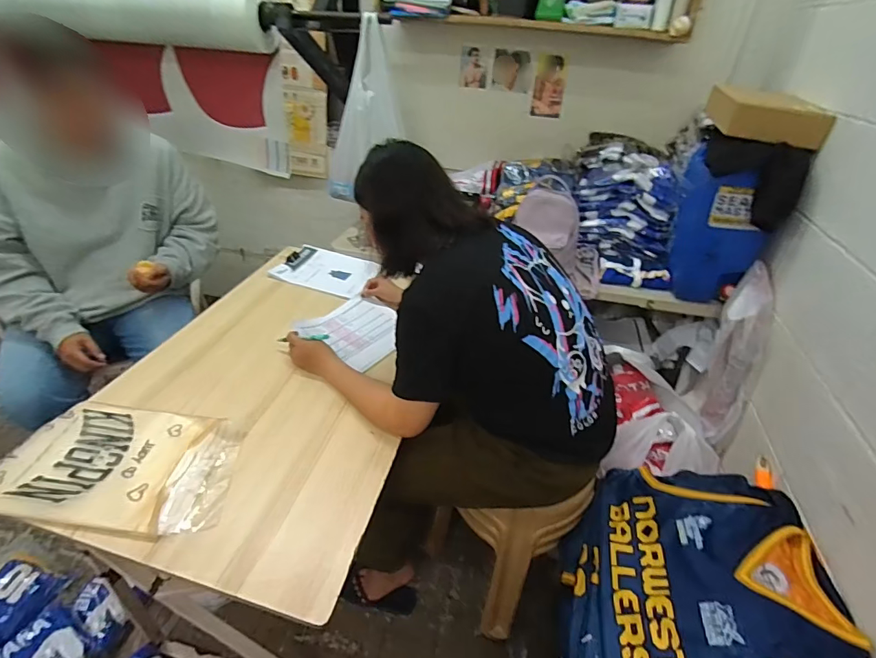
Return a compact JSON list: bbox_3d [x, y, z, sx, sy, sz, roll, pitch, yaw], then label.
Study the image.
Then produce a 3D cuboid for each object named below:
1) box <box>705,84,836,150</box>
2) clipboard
[{"bbox_3d":[0.813,-0.546,1.130,0.223,0.087,0.281,12,36,12],"label":"box"},{"bbox_3d":[-0.333,-0.180,1.358,0.273,0.029,0.233,12,36,12],"label":"clipboard"}]

